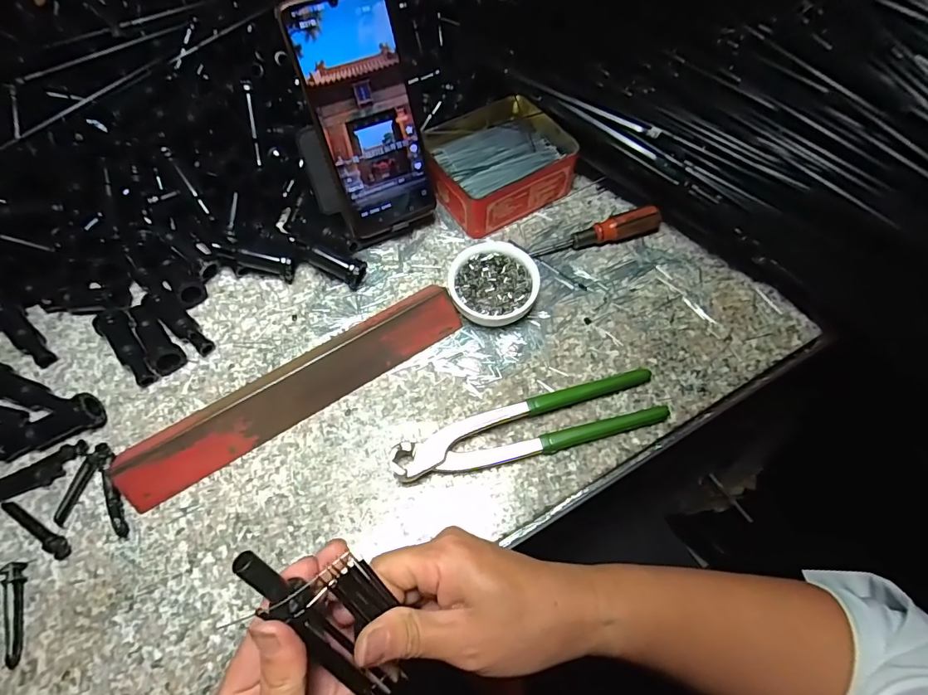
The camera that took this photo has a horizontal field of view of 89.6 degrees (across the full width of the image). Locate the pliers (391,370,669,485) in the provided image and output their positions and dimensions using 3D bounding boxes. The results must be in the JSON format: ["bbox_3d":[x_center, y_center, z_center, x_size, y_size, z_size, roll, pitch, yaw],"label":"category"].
[{"bbox_3d":[0.048,0.057,0.333,0.196,0.018,0.039,-15,63,-7],"label":"pliers"}]

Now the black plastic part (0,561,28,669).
[{"bbox_3d":[-0.274,0.160,0.281,0.014,0.004,0.058,-18,63,-8],"label":"black plastic part"}]

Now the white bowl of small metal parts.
[{"bbox_3d":[0.024,-0.051,0.386,0.069,0.025,0.073,0,62,1],"label":"white bowl of small metal parts"}]

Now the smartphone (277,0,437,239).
[{"bbox_3d":[-0.073,-0.170,0.356,0.075,0.163,0.006,-22,40,-10],"label":"smartphone"}]

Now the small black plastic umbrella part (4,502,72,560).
[{"bbox_3d":[-0.279,0.118,0.306,0.061,0.006,0.010,28,66,15],"label":"small black plastic umbrella part"}]

